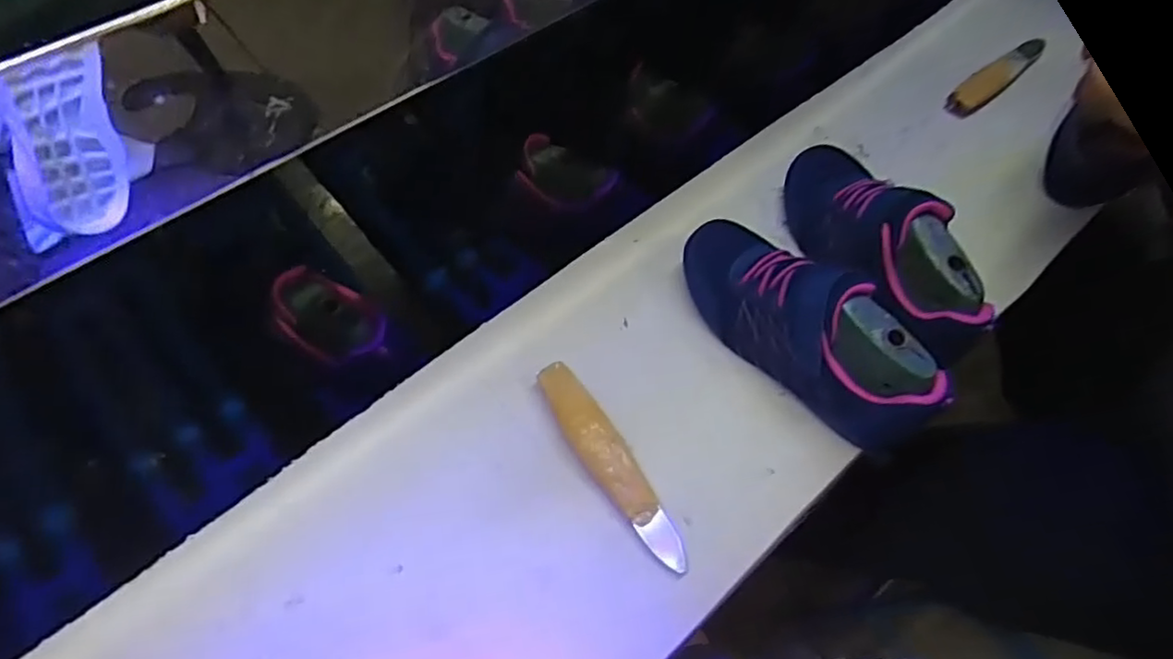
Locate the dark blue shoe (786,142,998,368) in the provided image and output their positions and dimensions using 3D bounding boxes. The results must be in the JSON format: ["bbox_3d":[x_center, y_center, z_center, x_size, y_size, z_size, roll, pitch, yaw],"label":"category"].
[{"bbox_3d":[0.229,-0.076,0.541,0.079,0.089,0.225,-10,59,-8],"label":"dark blue shoe"}]

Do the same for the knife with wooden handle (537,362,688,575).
[{"bbox_3d":[0.015,0.090,0.464,0.029,0.026,0.162,-28,63,-18],"label":"knife with wooden handle"}]

